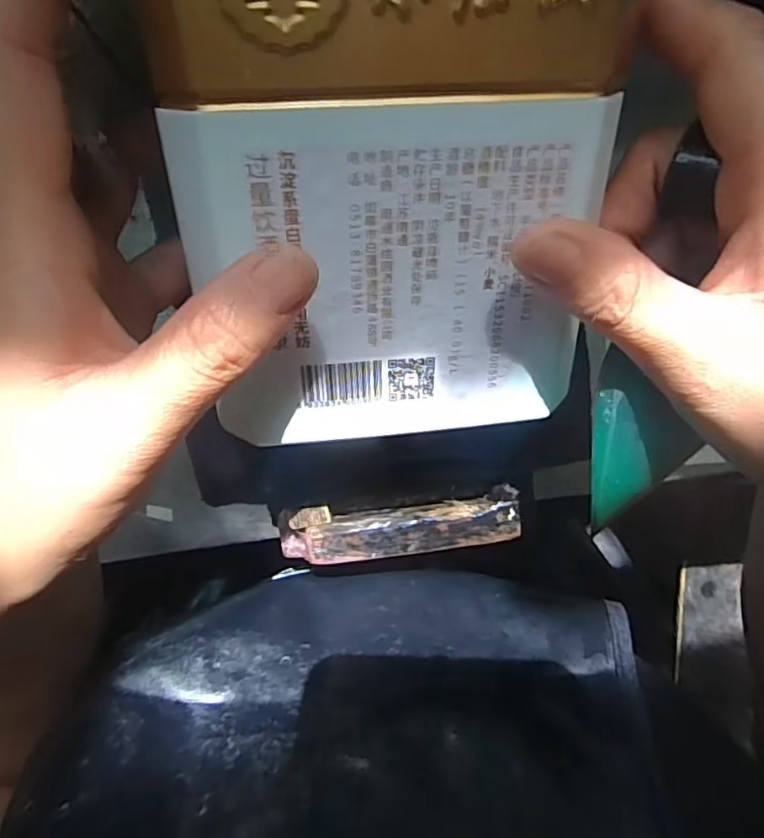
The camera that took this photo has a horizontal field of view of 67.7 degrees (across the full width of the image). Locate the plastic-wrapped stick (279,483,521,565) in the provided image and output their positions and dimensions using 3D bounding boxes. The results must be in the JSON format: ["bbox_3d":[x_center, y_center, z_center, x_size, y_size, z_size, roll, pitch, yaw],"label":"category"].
[{"bbox_3d":[0.008,0.044,0.238,0.098,0.009,0.023,-6,98,-5],"label":"plastic-wrapped stick"}]

